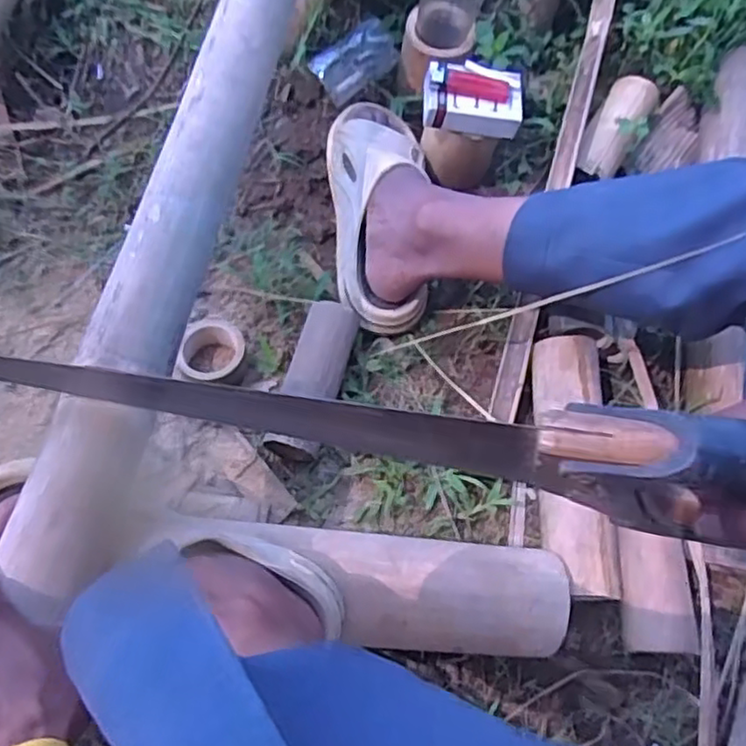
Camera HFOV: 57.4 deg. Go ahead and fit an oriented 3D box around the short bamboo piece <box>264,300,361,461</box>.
[{"bbox_3d":[-0.055,0.006,0.646,0.050,0.050,0.160,16,65,4],"label":"short bamboo piece"}]

